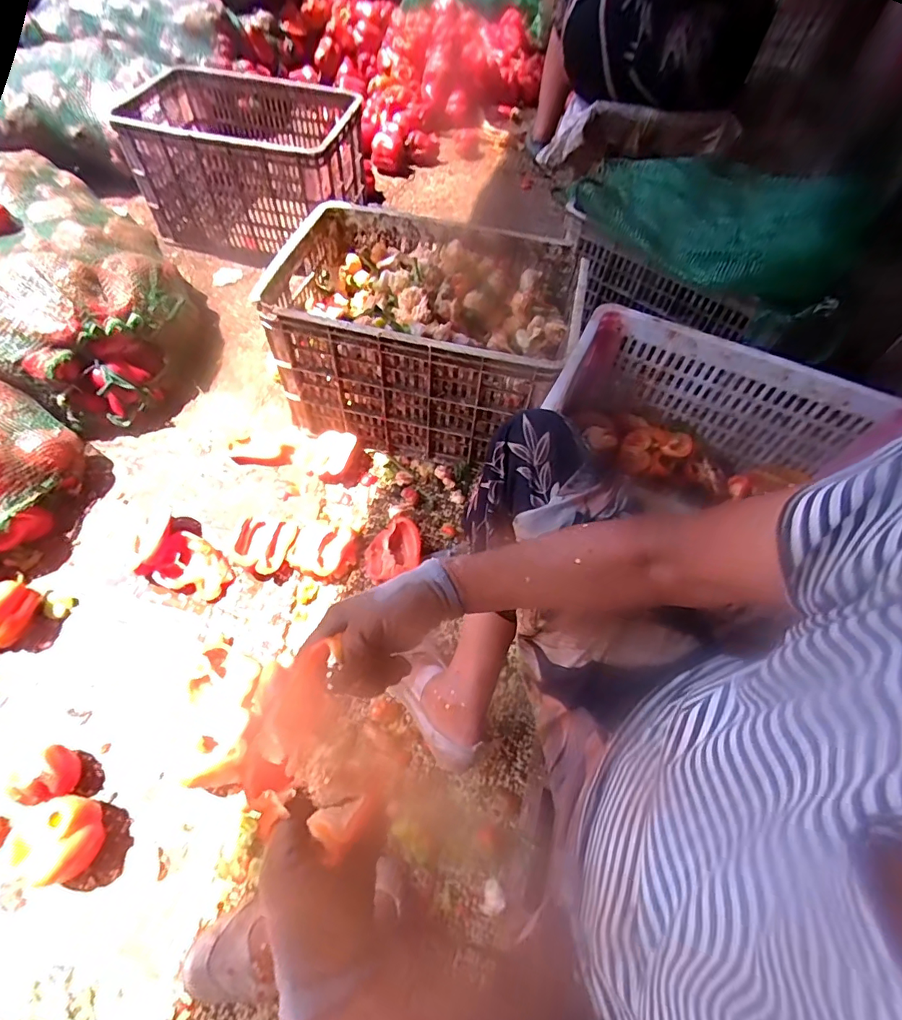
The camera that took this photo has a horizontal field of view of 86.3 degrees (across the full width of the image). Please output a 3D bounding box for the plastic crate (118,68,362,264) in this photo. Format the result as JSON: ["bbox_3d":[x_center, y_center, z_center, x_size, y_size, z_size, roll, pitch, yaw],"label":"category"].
[{"bbox_3d":[-0.520,-0.922,1.302,0.549,0.289,0.458,9,57,2],"label":"plastic crate"}]

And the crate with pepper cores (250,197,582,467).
[{"bbox_3d":[-0.045,-0.332,0.929,0.492,0.271,0.357,12,58,4],"label":"crate with pepper cores"}]

